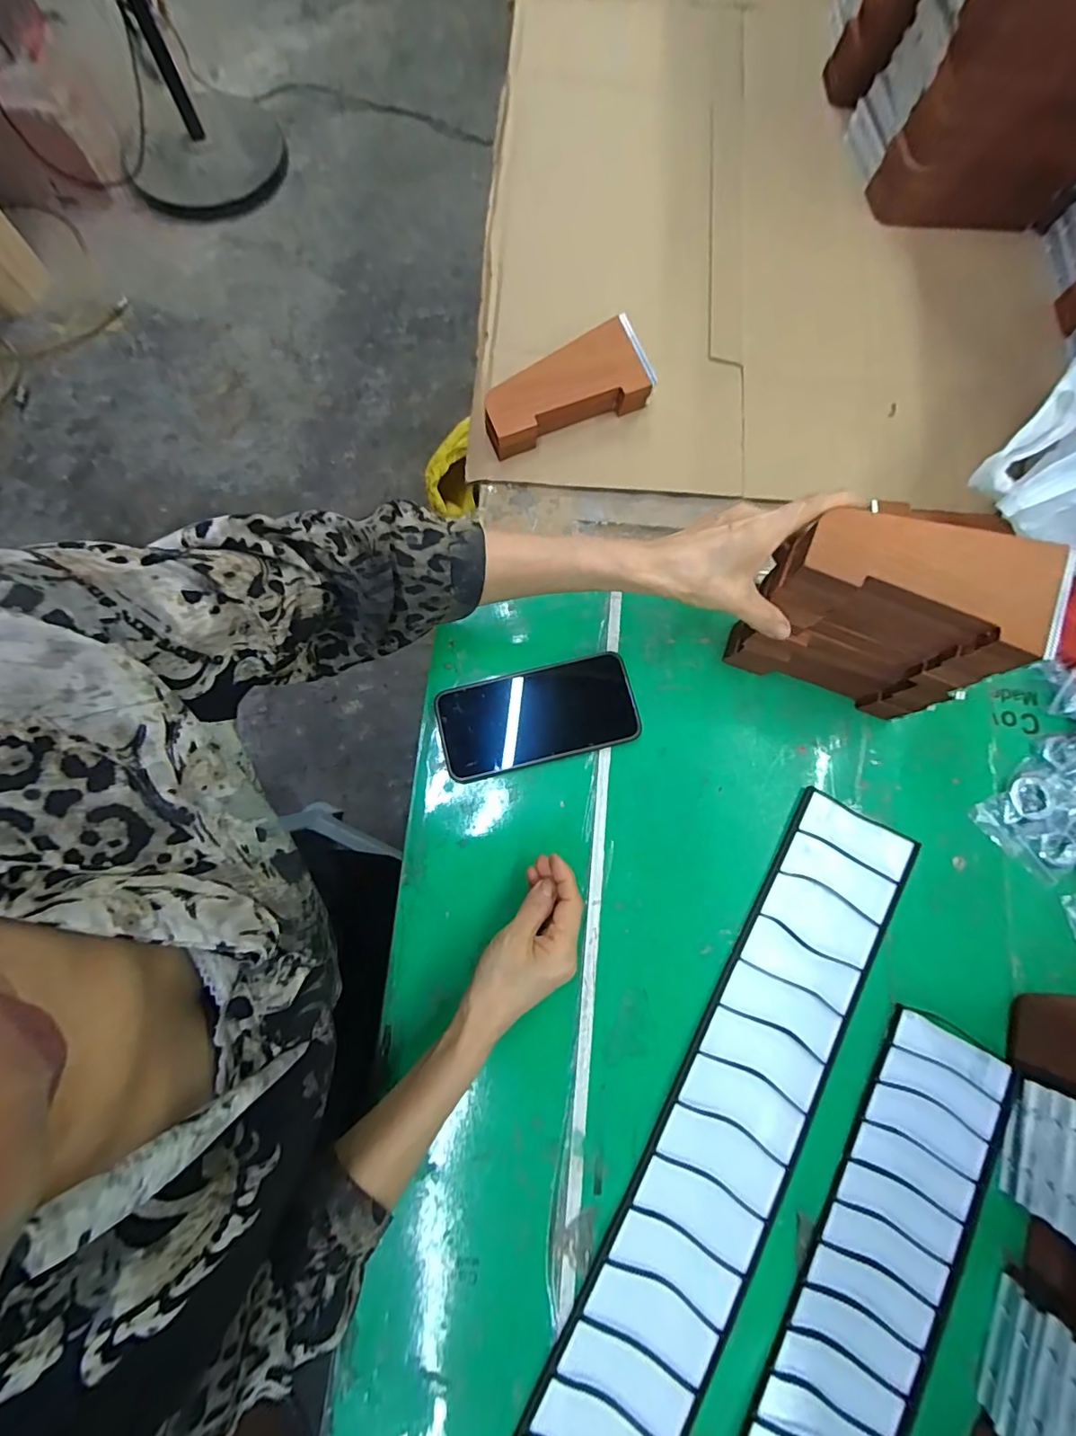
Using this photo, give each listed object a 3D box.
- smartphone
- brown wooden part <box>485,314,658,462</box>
[{"bbox_3d":[-0.001,-0.002,0.443,0.159,0.017,0.079,-14,78,-3],"label":"smartphone"},{"bbox_3d":[0.021,-0.299,0.487,0.157,0.046,0.074,-22,79,-5],"label":"brown wooden part"}]

